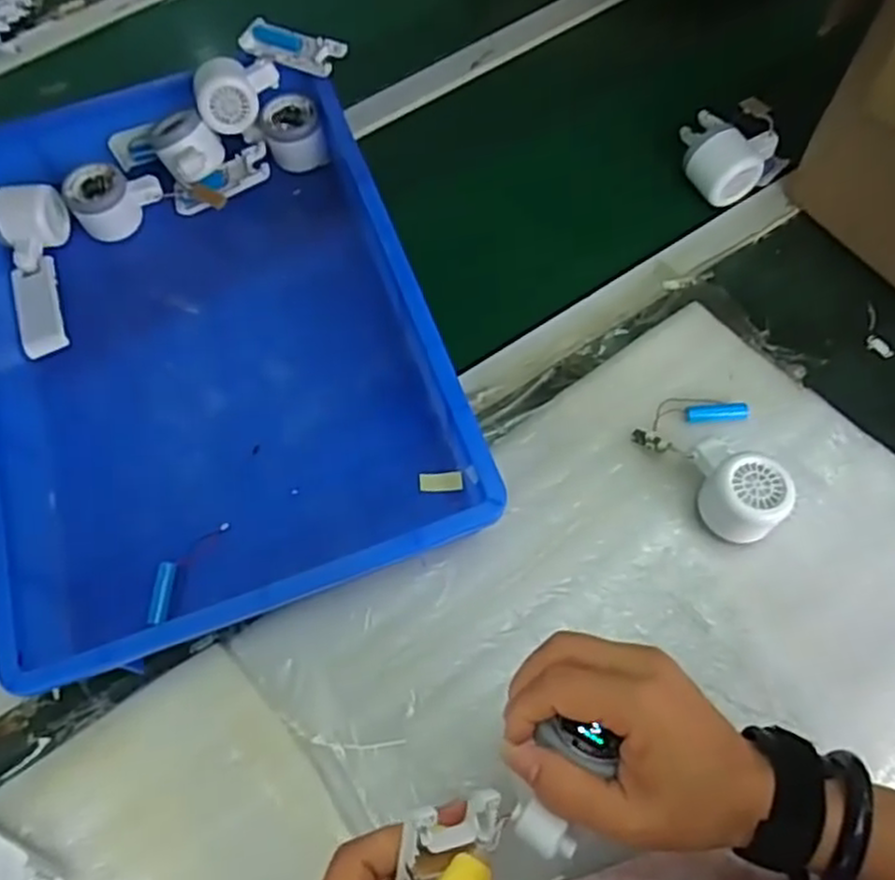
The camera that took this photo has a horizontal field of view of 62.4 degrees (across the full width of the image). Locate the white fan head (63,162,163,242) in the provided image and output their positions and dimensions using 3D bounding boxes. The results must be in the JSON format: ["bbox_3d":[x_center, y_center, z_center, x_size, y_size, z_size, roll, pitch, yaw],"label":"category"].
[{"bbox_3d":[-0.327,-0.239,0.721,0.056,0.057,0.077,38,73,18],"label":"white fan head"}]

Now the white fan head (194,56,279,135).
[{"bbox_3d":[-0.203,-0.337,0.718,0.080,0.047,0.055,-10,65,-1],"label":"white fan head"}]

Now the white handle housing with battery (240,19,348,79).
[{"bbox_3d":[-0.155,-0.384,0.728,0.105,0.012,0.045,20,68,12],"label":"white handle housing with battery"}]

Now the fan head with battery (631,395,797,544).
[{"bbox_3d":[0.219,0.010,0.575,0.088,0.049,0.127,-29,67,-10],"label":"fan head with battery"}]

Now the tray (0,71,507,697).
[{"bbox_3d":[-0.217,-0.104,0.655,0.362,0.080,0.549,-19,66,-6],"label":"tray"}]

